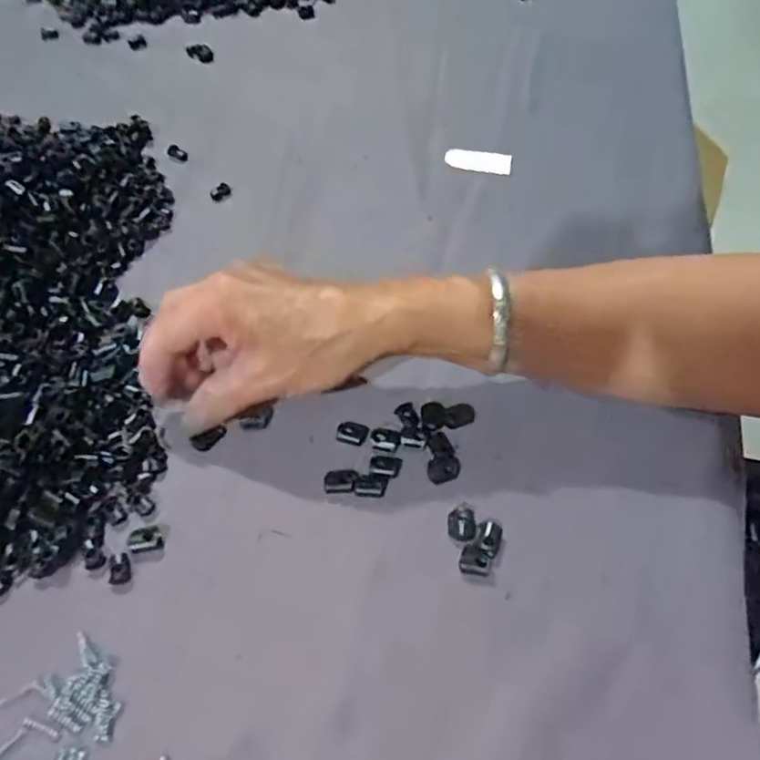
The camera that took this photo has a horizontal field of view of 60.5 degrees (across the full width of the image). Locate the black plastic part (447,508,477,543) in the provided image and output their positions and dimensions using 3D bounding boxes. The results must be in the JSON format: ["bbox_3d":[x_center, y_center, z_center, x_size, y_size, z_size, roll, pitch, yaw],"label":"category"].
[{"bbox_3d":[0.041,0.071,0.324,0.014,0.004,0.018,4,54,0],"label":"black plastic part"}]

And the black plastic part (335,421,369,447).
[{"bbox_3d":[-0.015,0.028,0.354,0.017,0.004,0.014,12,55,6],"label":"black plastic part"}]

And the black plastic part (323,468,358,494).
[{"bbox_3d":[-0.021,0.051,0.337,0.017,0.004,0.014,4,54,1],"label":"black plastic part"}]

